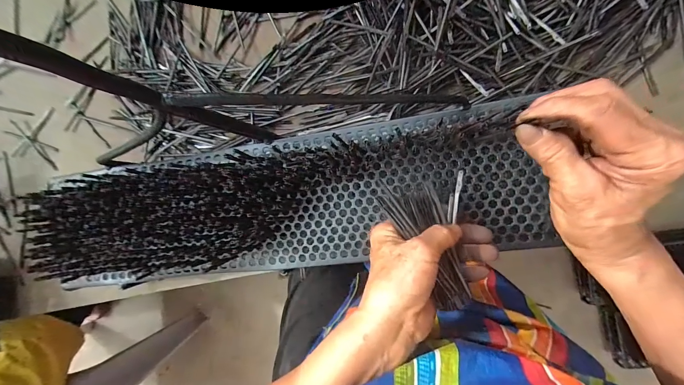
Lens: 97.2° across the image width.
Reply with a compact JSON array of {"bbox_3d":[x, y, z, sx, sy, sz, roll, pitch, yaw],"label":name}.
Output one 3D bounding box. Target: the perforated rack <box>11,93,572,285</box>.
[{"bbox_3d":[-0.073,0.019,0.318,0.529,0.052,0.138,-10,94,4],"label":"perforated rack"}]

